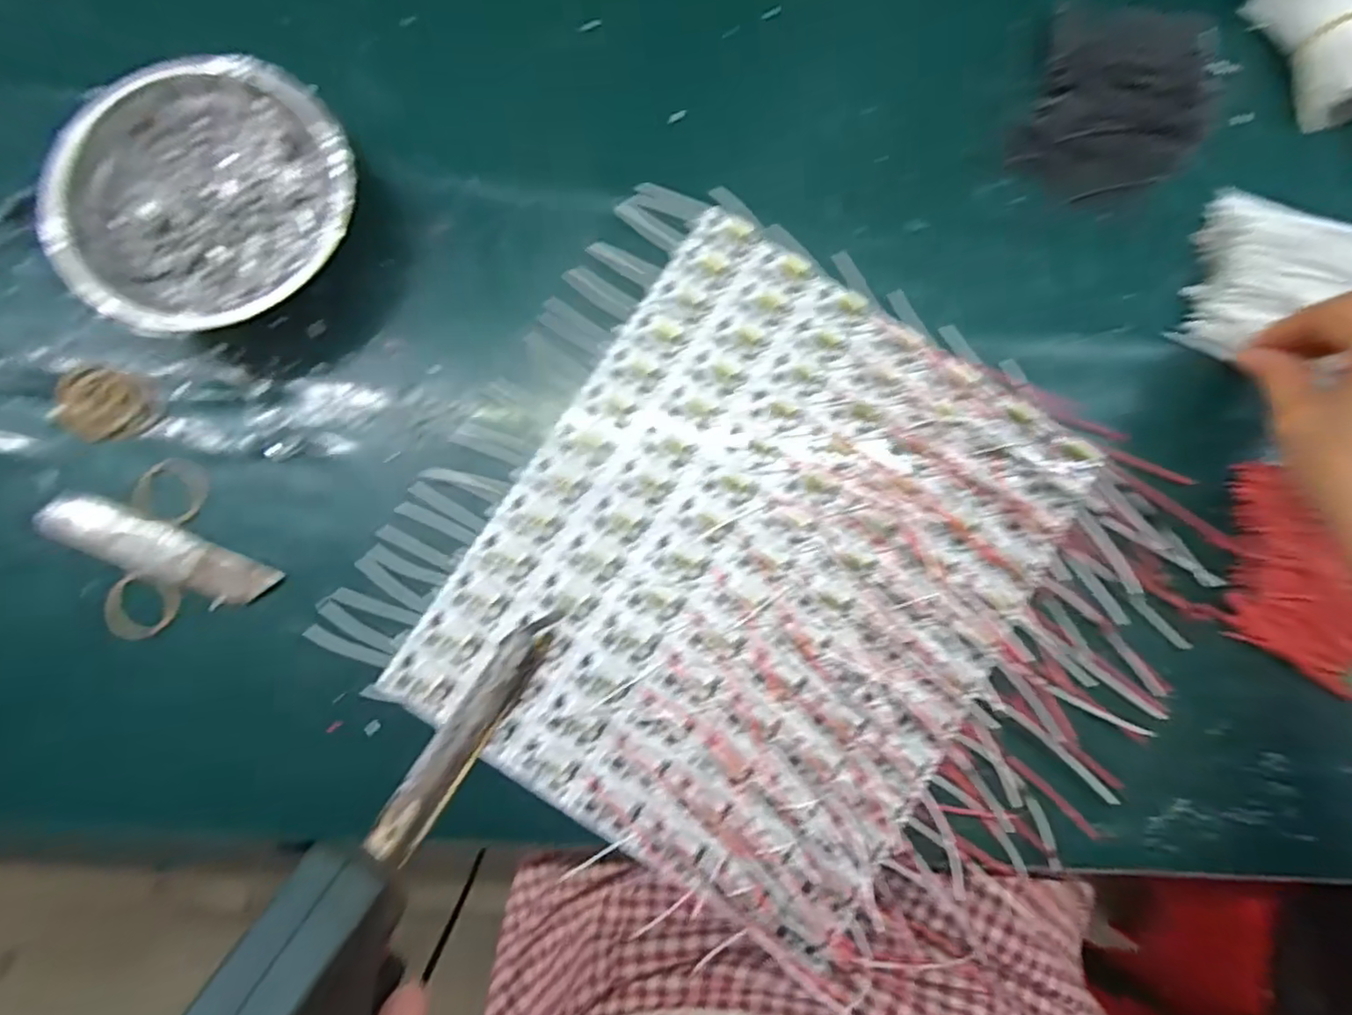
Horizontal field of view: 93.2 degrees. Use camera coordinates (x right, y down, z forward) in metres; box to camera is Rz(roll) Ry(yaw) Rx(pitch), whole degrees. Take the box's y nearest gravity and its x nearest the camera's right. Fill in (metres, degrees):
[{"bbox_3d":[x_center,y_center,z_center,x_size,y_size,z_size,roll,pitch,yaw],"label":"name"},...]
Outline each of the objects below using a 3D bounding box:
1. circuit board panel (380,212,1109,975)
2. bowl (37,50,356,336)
[{"bbox_3d":[0.043,0.026,0.312,0.238,0.011,0.282,32,83,1],"label":"circuit board panel"},{"bbox_3d":[-0.214,-0.140,0.303,0.128,0.041,0.122,-31,86,-6],"label":"bowl"}]

